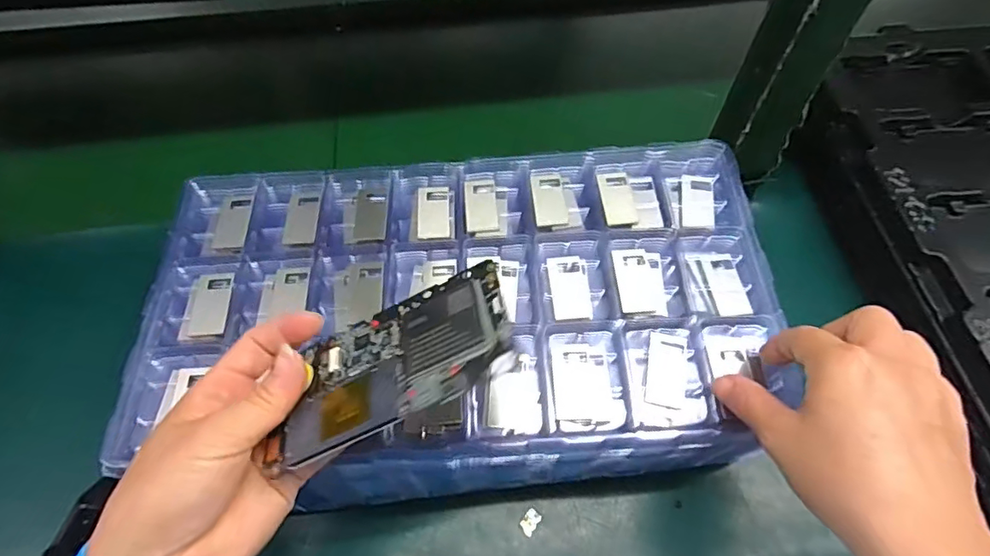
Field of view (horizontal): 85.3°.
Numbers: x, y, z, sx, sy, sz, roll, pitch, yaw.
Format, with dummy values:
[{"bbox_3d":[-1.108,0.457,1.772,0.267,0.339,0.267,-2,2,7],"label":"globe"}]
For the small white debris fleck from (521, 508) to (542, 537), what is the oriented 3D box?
[{"bbox_3d":[0.024,0.167,0.367,0.010,0.004,0.016,33,63,20],"label":"small white debris fleck"}]

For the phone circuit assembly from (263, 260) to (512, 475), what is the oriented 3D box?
[{"bbox_3d":[-0.046,0.037,0.242,0.110,0.004,0.068,-22,43,12],"label":"phone circuit assembly"}]

